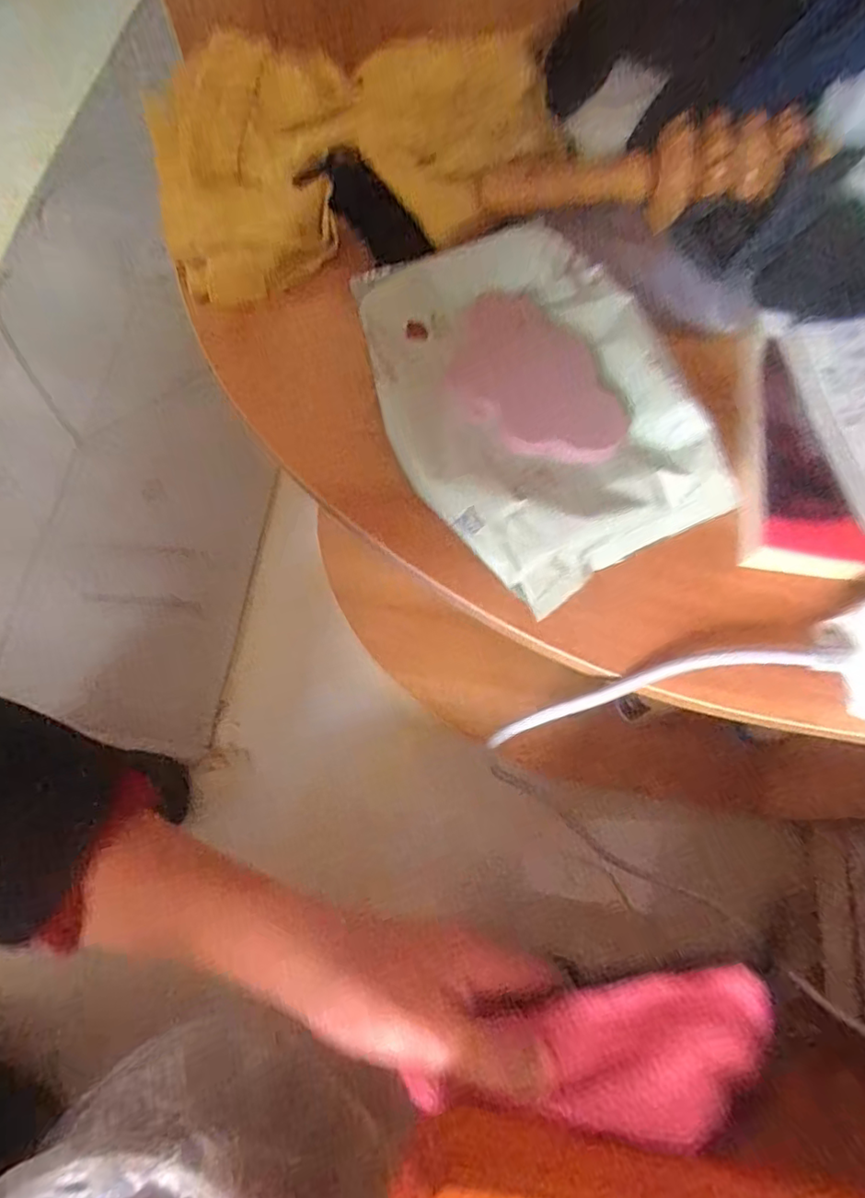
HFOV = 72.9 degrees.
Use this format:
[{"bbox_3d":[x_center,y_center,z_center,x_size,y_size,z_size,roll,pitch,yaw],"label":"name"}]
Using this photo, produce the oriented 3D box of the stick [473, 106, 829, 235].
[{"bbox_3d":[0.114,-0.242,0.328,0.171,0.036,0.042,0,69,3],"label":"stick"}]

